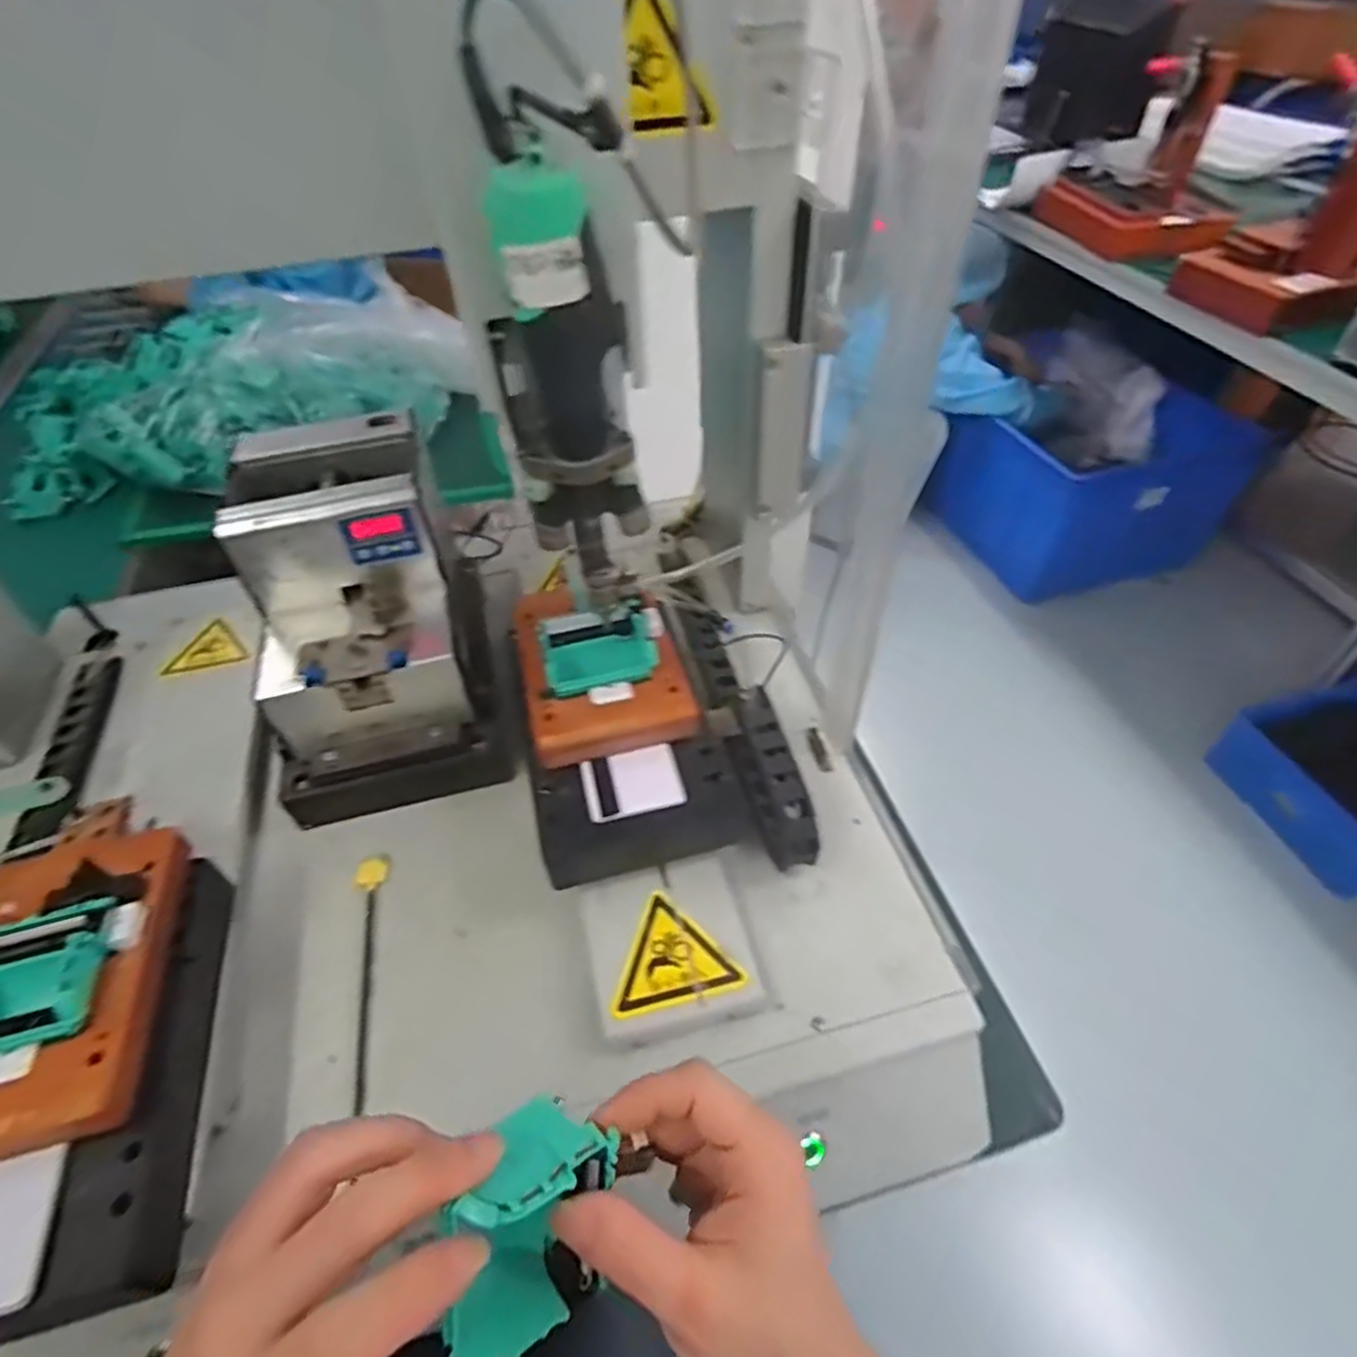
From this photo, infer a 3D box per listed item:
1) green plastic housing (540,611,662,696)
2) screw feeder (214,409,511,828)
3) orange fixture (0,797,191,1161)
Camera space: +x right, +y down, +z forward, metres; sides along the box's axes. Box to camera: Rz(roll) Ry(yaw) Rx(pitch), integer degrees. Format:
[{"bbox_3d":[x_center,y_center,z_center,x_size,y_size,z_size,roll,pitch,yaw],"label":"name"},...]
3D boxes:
[{"bbox_3d":[-0.051,-0.018,0.479,0.070,0.014,0.052,-9,47,-6],"label":"green plastic housing"},{"bbox_3d":[-0.218,-0.044,0.520,0.152,0.184,0.212,-11,48,-8],"label":"screw feeder"},{"bbox_3d":[-0.309,0.135,0.360,0.102,0.033,0.174,-11,48,-8],"label":"orange fixture"}]

